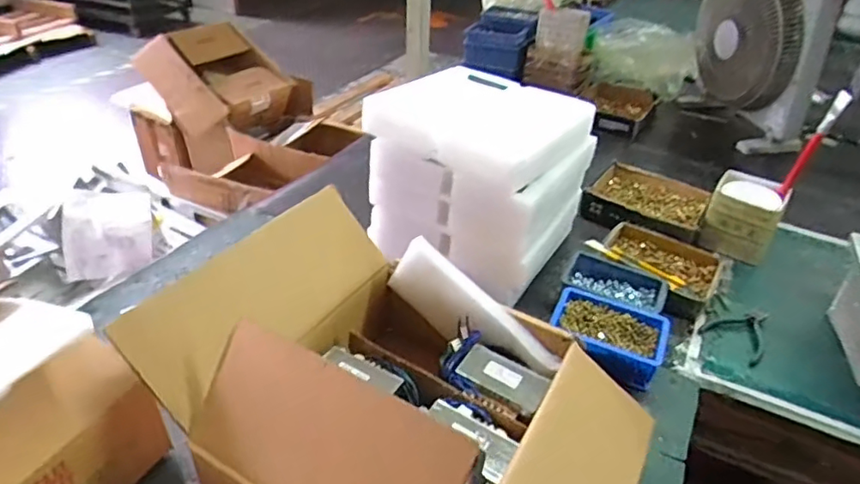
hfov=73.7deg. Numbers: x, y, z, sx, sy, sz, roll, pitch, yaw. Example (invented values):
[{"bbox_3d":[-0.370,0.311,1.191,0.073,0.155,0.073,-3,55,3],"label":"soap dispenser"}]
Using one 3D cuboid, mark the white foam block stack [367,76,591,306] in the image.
[{"bbox_3d":[0.075,-0.107,0.895,0.268,0.233,0.253,20,39,27],"label":"white foam block stack"}]

